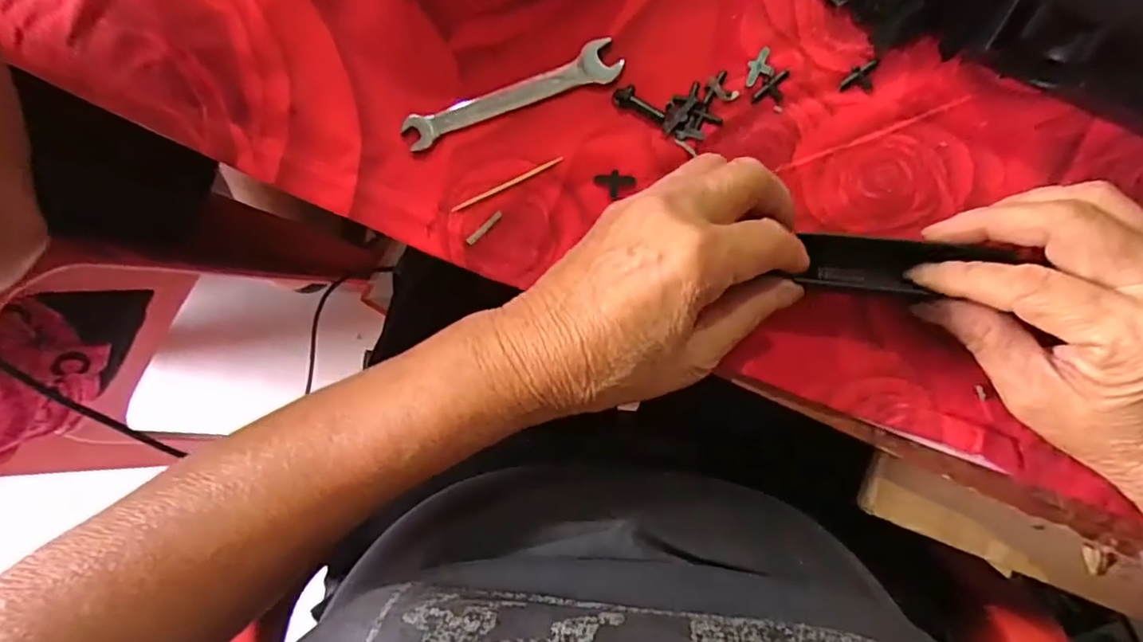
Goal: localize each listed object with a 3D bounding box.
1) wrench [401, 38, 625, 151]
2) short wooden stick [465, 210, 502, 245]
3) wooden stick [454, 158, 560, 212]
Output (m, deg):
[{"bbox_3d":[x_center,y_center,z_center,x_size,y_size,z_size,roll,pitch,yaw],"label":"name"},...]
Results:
[{"bbox_3d":[-0.032,-0.115,0.309,0.115,0.004,0.021,-20,88,6],"label":"wrench"},{"bbox_3d":[-0.045,-0.048,0.308,0.023,0.004,0.005,-43,86,5],"label":"short wooden stick"},{"bbox_3d":[-0.033,-0.070,0.307,0.062,0.004,0.004,-25,87,6],"label":"wooden stick"}]

